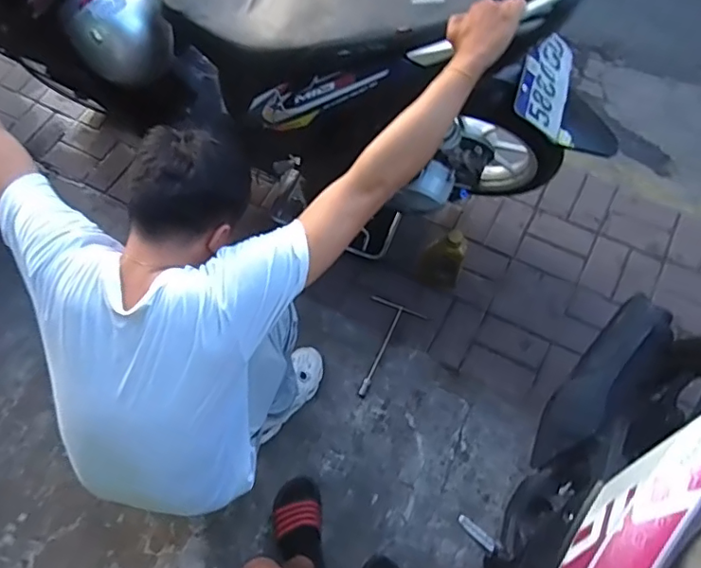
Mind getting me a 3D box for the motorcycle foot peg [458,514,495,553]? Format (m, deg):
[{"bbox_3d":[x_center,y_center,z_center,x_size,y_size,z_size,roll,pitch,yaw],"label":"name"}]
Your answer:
[{"bbox_3d":[0.216,0.427,0.938,0.073,0.013,0.019,39,75,18],"label":"motorcycle foot peg"}]

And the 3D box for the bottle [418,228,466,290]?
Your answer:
[{"bbox_3d":[0.258,-0.078,1.533,0.120,0.214,0.090,18,69,11],"label":"bottle"}]

